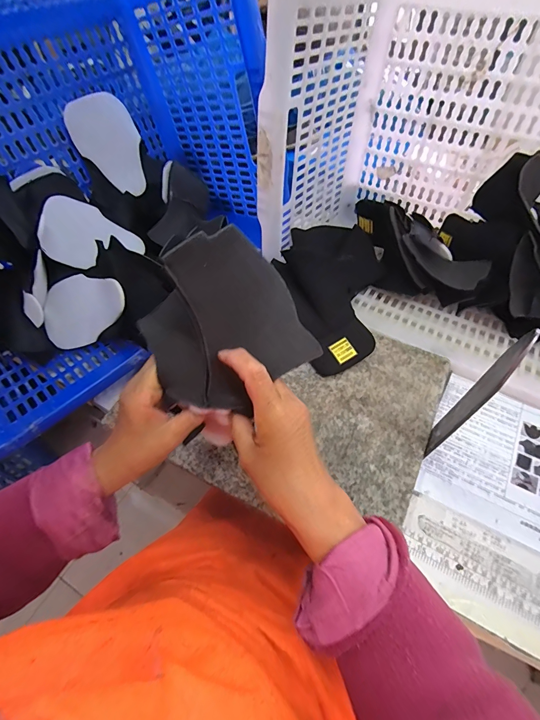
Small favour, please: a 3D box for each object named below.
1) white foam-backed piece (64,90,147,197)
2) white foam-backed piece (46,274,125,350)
[{"bbox_3d":[-0.247,-0.341,0.559,0.097,0.136,0.017,-43,29,-16],"label":"white foam-backed piece"},{"bbox_3d":[-0.272,-0.082,0.509,0.129,0.019,0.096,-36,79,11],"label":"white foam-backed piece"}]

